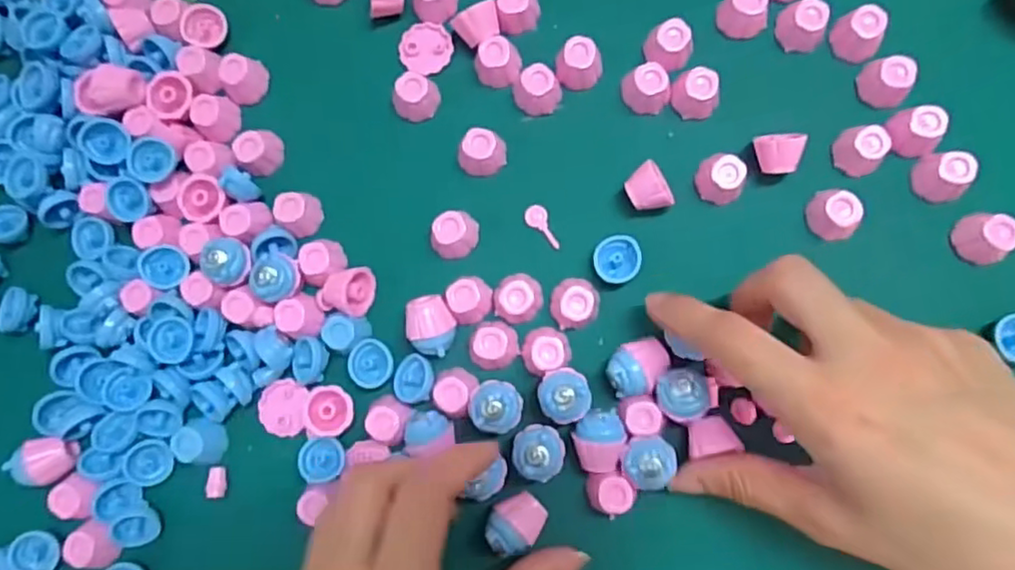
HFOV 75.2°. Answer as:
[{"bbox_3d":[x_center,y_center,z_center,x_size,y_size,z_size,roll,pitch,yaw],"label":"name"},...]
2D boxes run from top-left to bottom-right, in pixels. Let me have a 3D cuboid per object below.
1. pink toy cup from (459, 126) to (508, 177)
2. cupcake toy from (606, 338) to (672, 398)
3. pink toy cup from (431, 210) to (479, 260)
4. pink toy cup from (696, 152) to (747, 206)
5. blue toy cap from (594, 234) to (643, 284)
[{"bbox_3d":[-0.011,-0.055,0.281,0.019,0.015,0.017,-40,83,1],"label":"pink toy cup"},{"bbox_3d":[0.052,0.033,0.264,0.024,0.020,0.020,-16,84,4],"label":"cupcake toy"},{"bbox_3d":[-0.022,-0.021,0.277,0.017,0.013,0.018,0,85,5],"label":"pink toy cup"},{"bbox_3d":[0.088,-0.044,0.271,0.017,0.015,0.020,2,85,5],"label":"pink toy cup"},{"bbox_3d":[0.045,-0.010,0.273,0.019,0.008,0.019,0,85,5],"label":"blue toy cap"}]

